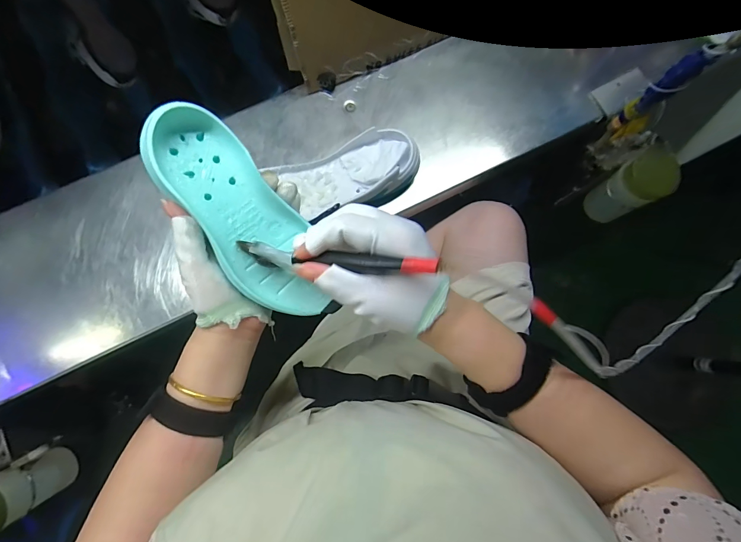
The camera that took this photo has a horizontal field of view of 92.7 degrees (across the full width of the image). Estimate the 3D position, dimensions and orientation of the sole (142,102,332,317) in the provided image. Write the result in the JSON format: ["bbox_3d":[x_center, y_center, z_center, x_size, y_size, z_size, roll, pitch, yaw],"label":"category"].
[{"bbox_3d":[-0.100,-0.041,0.291,0.069,0.027,0.186,-33,108,-9],"label":"sole"}]

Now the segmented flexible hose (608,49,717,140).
[{"bbox_3d":[0.359,-0.220,0.437,0.033,0.136,0.035,-44,80,-11],"label":"segmented flexible hose"}]

